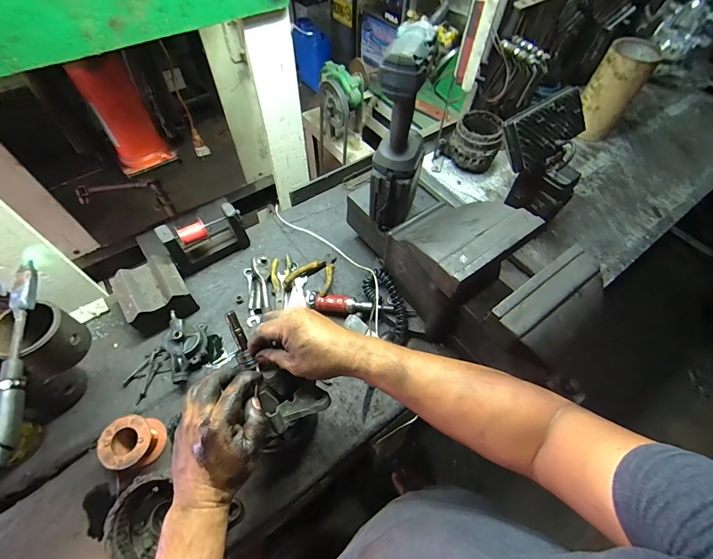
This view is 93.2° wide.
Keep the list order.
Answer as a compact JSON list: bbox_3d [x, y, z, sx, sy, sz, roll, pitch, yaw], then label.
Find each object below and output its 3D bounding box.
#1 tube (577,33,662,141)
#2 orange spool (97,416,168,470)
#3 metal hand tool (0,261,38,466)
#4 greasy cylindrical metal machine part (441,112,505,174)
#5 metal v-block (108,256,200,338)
[{"bbox_3d":[0.724,-0.532,0.964,0.133,0.233,0.125,32,62,17],"label":"tube"},{"bbox_3d":[-0.382,0.280,0.581,0.079,0.069,0.074,1,57,-1],"label":"orange spool"},{"bbox_3d":[-0.451,0.094,0.446,0.029,0.030,0.274,-14,59,-10],"label":"metal hand tool"},{"bbox_3d":[0.325,-0.381,0.942,0.140,0.123,0.122,19,59,10],"label":"greasy cylindrical metal machine part"},{"bbox_3d":[-0.416,0.036,0.701,0.121,0.082,0.135,-30,63,-19],"label":"metal v-block"}]

